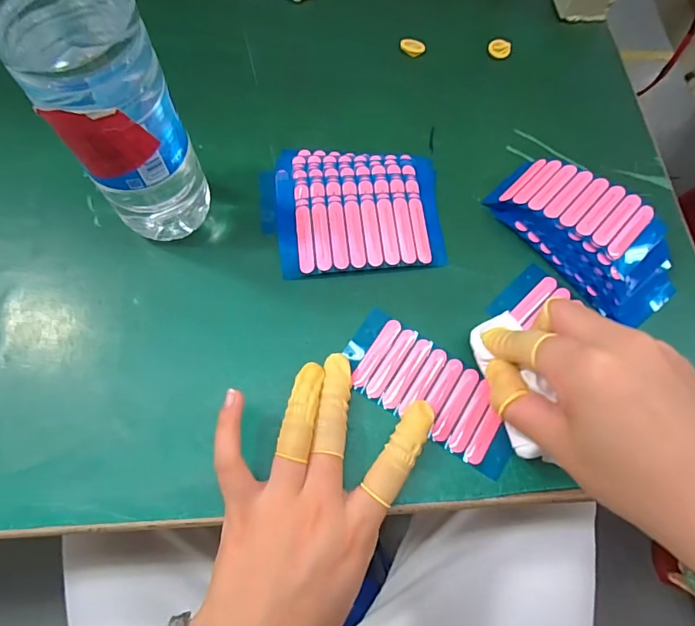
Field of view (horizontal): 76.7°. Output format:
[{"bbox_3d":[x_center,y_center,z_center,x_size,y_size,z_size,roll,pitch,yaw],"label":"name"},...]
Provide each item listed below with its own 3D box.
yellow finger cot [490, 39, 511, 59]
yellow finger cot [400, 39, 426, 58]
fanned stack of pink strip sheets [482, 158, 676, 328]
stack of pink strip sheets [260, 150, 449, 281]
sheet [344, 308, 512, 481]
[{"bbox_3d":[0.136,-0.236,0.391,0.019,0.007,0.017,24,70,6],"label":"yellow finger cot"},{"bbox_3d":[0.058,-0.235,0.390,0.022,0.008,0.013,10,69,1],"label":"yellow finger cot"},{"bbox_3d":[0.172,-0.059,0.308,0.070,0.034,0.136,-35,75,-15],"label":"fanned stack of pink strip sheets"},{"bbox_3d":[0.003,-0.077,0.323,0.129,0.010,0.105,-1,69,-3],"label":"stack of pink strip sheets"},{"bbox_3d":[0.053,0.048,0.280,0.118,0.004,0.056,40,72,13],"label":"sheet"}]

